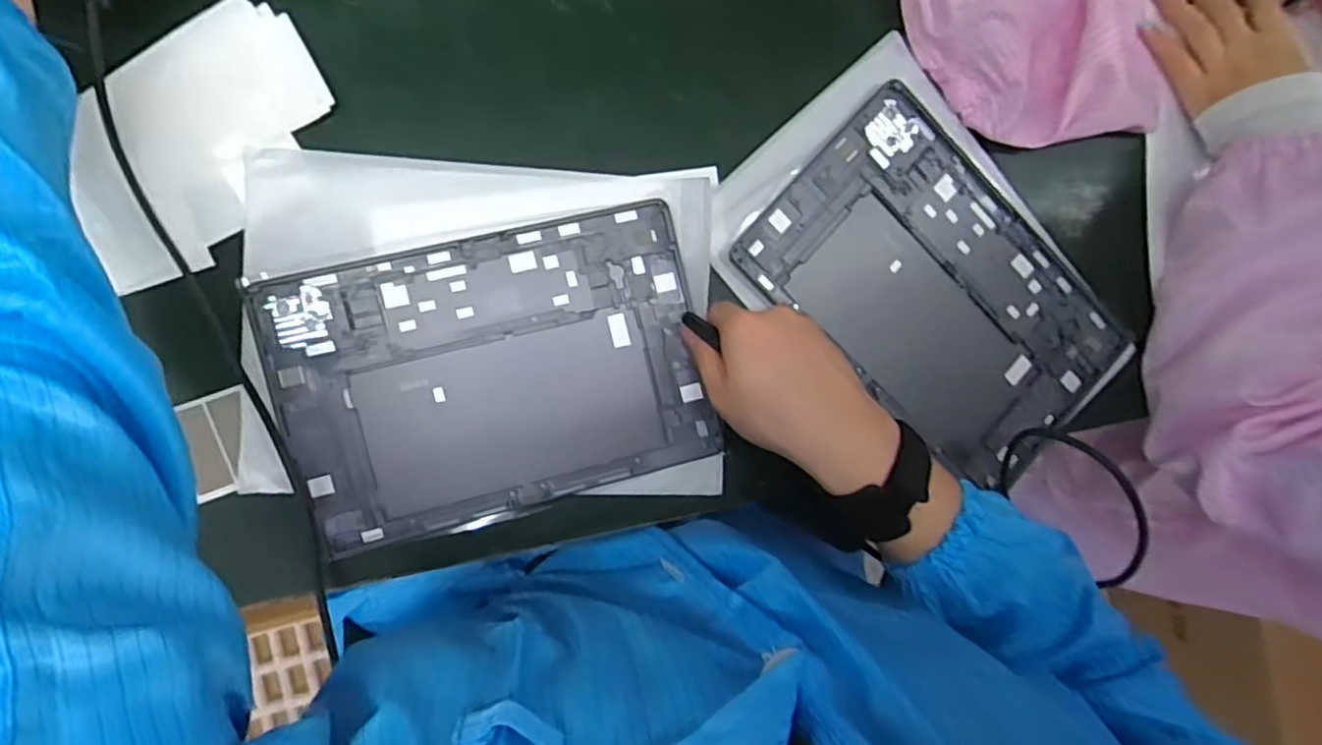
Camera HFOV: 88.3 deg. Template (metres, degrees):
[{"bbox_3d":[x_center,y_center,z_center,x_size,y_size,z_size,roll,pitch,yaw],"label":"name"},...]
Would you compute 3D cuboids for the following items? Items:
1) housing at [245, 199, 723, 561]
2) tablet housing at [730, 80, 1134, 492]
[{"bbox_3d":[-0.101,0.000,0.423,0.249,0.008,0.167,-14,92,-9],"label":"housing"},{"bbox_3d":[0.191,-0.052,0.465,0.250,0.011,0.163,43,84,-5],"label":"tablet housing"}]

